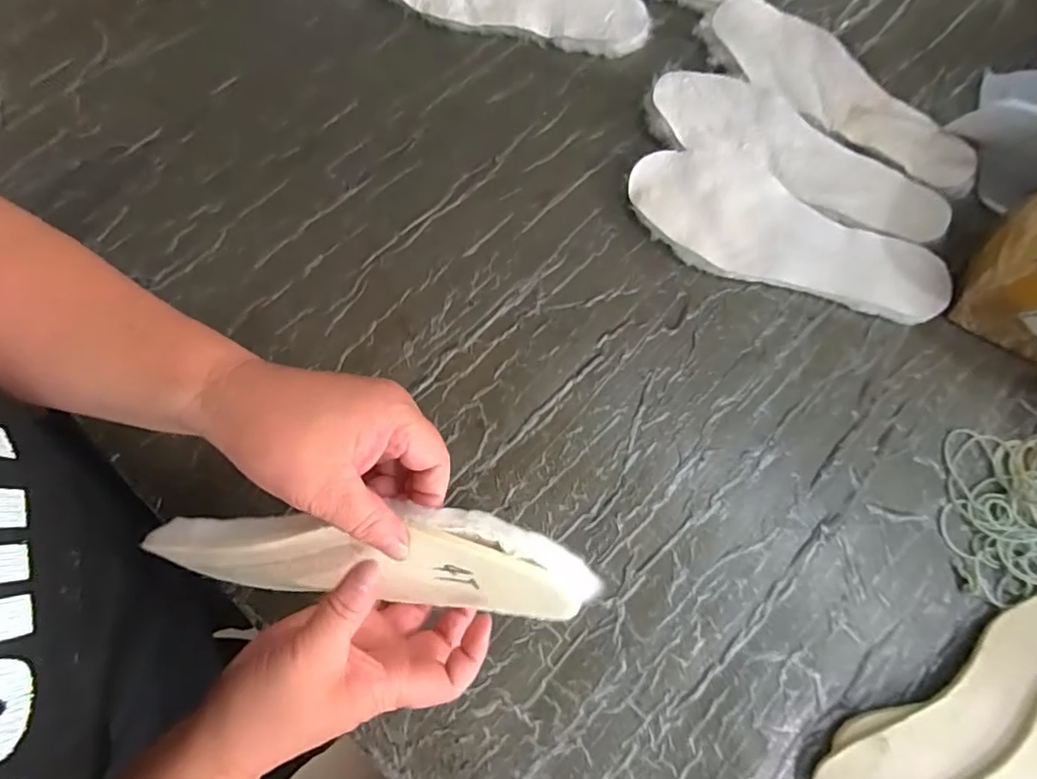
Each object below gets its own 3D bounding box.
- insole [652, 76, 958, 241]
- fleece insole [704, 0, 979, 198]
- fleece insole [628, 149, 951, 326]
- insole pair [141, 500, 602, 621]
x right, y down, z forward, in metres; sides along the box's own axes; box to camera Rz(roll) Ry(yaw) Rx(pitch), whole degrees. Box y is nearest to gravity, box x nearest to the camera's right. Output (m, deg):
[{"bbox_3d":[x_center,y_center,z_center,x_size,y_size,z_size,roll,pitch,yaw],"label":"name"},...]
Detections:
[{"bbox_3d":[0.233,-0.199,0.482,0.256,0.017,0.088,28,76,6],"label":"insole"},{"bbox_3d":[0.283,-0.263,0.502,0.259,0.017,0.091,38,77,9],"label":"fleece insole"},{"bbox_3d":[0.213,-0.120,0.457,0.253,0.010,0.099,30,82,6],"label":"fleece insole"},{"bbox_3d":[-0.084,0.098,0.315,0.246,0.084,0.021,1,43,11],"label":"insole pair"}]

